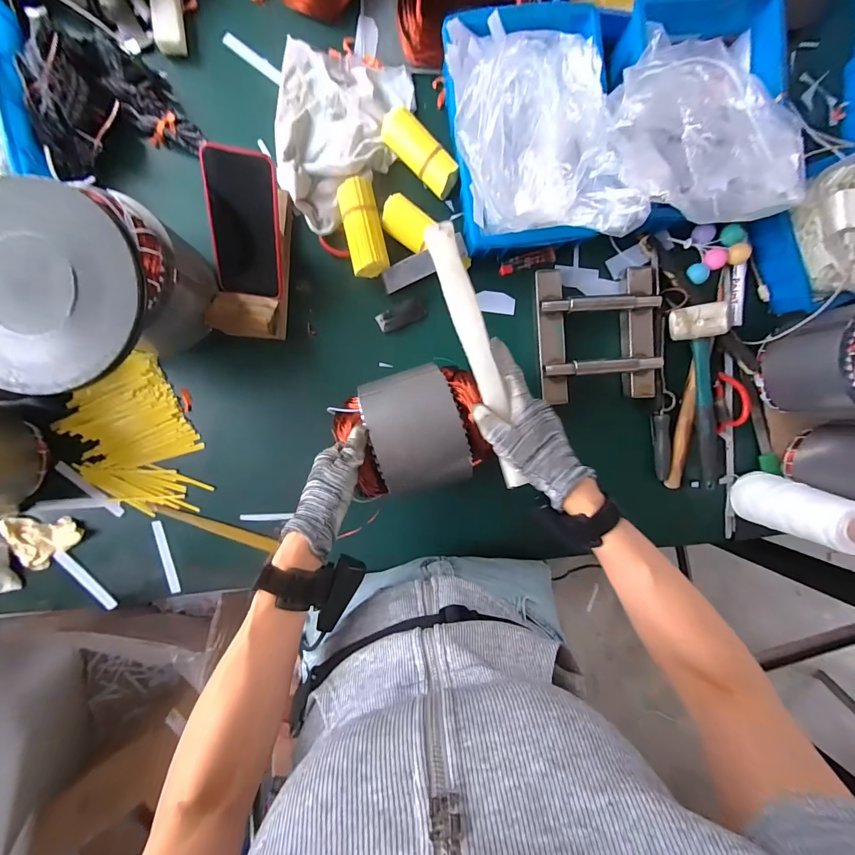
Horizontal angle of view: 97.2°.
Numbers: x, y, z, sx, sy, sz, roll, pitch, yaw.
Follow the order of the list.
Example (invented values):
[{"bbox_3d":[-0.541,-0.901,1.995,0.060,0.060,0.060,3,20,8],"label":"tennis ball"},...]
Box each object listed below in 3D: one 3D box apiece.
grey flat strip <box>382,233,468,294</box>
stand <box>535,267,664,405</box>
[{"bbox_3d":[-0.006,-0.230,0.533,0.125,0.005,0.030,-21,115,13],"label":"grey flat strip"},{"bbox_3d":[0.254,-0.138,0.562,0.181,0.045,0.191,-4,94,-5],"label":"stand"}]

